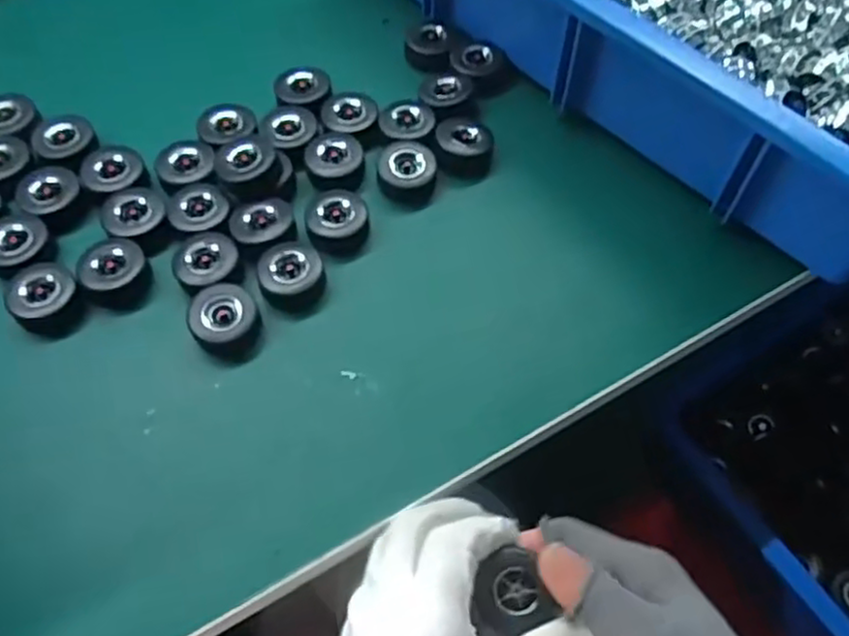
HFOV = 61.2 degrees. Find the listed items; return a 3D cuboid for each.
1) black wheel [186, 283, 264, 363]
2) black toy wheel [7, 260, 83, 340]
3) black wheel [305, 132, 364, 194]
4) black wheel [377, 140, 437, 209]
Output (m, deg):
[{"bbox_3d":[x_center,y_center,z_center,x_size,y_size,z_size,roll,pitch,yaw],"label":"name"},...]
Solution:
[{"bbox_3d":[-0.110,0.002,0.398,0.036,0.017,0.041,-20,64,-12],"label":"black wheel"},{"bbox_3d":[-0.214,-0.010,0.406,0.036,0.023,0.033,-31,67,-17],"label":"black toy wheel"},{"bbox_3d":[-0.056,-0.099,0.460,0.037,0.021,0.035,1,62,-1],"label":"black wheel"},{"bbox_3d":[-0.011,-0.091,0.456,0.036,0.022,0.036,-5,62,-4],"label":"black wheel"}]

